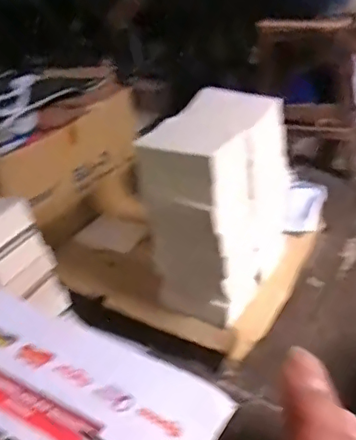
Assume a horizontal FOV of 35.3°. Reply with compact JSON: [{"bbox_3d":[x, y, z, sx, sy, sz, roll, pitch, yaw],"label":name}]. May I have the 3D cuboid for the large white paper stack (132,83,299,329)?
[{"bbox_3d":[0.131,-0.042,1.498,0.234,0.504,0.429,9,37,24],"label":"large white paper stack"}]

